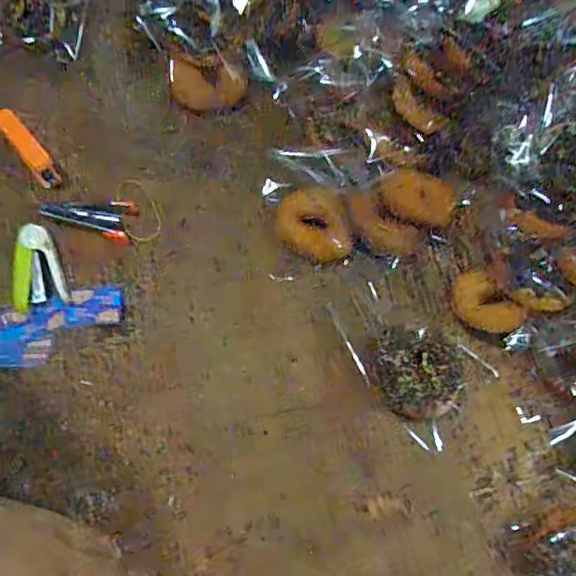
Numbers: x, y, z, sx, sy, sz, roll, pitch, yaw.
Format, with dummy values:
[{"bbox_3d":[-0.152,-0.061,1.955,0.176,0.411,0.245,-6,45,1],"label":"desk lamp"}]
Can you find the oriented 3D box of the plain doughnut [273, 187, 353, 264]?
[{"bbox_3d":[0.026,-0.066,0.607,0.077,0.020,0.079,-8,69,-8],"label":"plain doughnut"}]

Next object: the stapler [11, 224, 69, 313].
[{"bbox_3d":[-0.254,-0.023,0.570,0.048,0.022,0.084,-15,70,-10],"label":"stapler"}]

